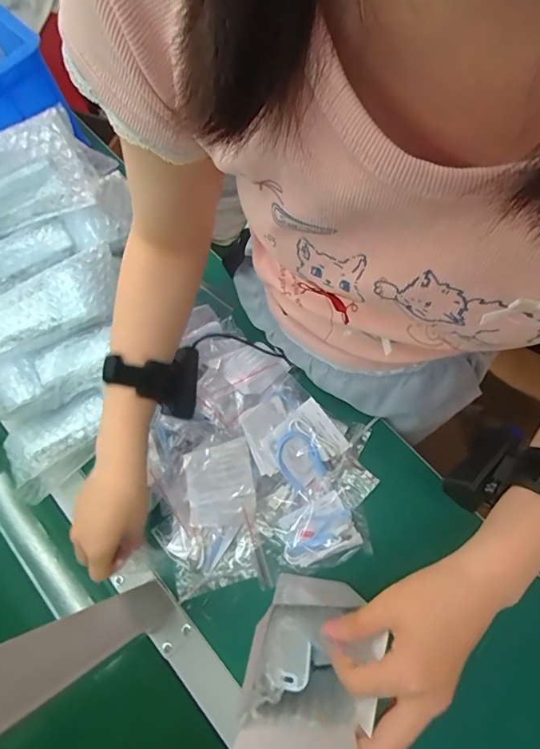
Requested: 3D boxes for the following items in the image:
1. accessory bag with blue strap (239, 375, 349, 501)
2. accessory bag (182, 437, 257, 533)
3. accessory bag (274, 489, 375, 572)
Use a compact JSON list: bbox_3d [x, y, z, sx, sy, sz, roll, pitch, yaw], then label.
[{"bbox_3d":[0.027,0.070,0.494,0.111,0.015,0.096,44,72,-2],"label":"accessory bag with blue strap"},{"bbox_3d":[-0.051,0.121,0.476,0.072,0.008,0.096,-7,99,-19],"label":"accessory bag"},{"bbox_3d":[0.057,0.169,0.481,0.088,0.011,0.068,-24,73,-6],"label":"accessory bag"}]

